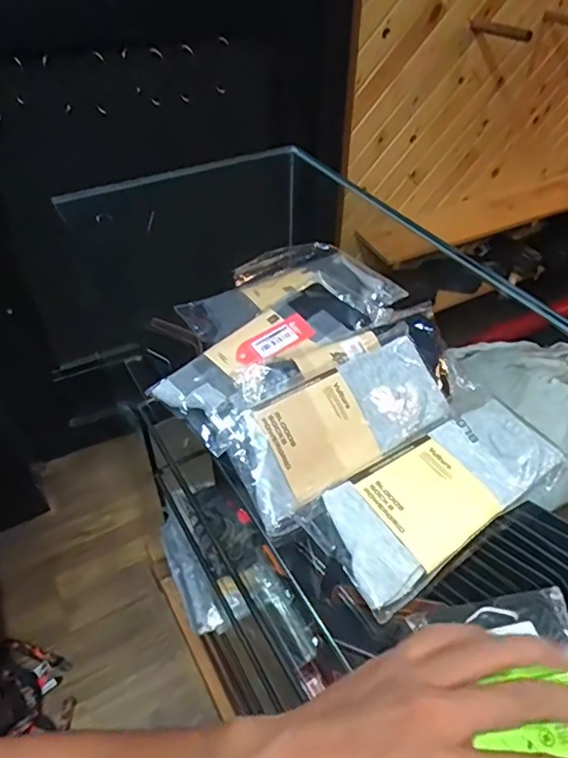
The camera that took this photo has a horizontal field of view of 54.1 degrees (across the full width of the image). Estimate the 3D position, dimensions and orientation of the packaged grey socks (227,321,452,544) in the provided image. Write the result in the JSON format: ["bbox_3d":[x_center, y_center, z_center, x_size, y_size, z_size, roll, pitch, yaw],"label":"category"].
[{"bbox_3d":[0.047,0.033,0.432,0.181,0.019,0.087,-29,84,-22],"label":"packaged grey socks"}]

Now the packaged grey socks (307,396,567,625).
[{"bbox_3d":[0.116,0.080,0.408,0.195,0.016,0.087,-26,50,-25],"label":"packaged grey socks"}]

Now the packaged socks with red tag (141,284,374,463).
[{"bbox_3d":[-0.008,-0.021,0.483,0.195,0.028,0.105,-36,45,-24],"label":"packaged socks with red tag"}]

